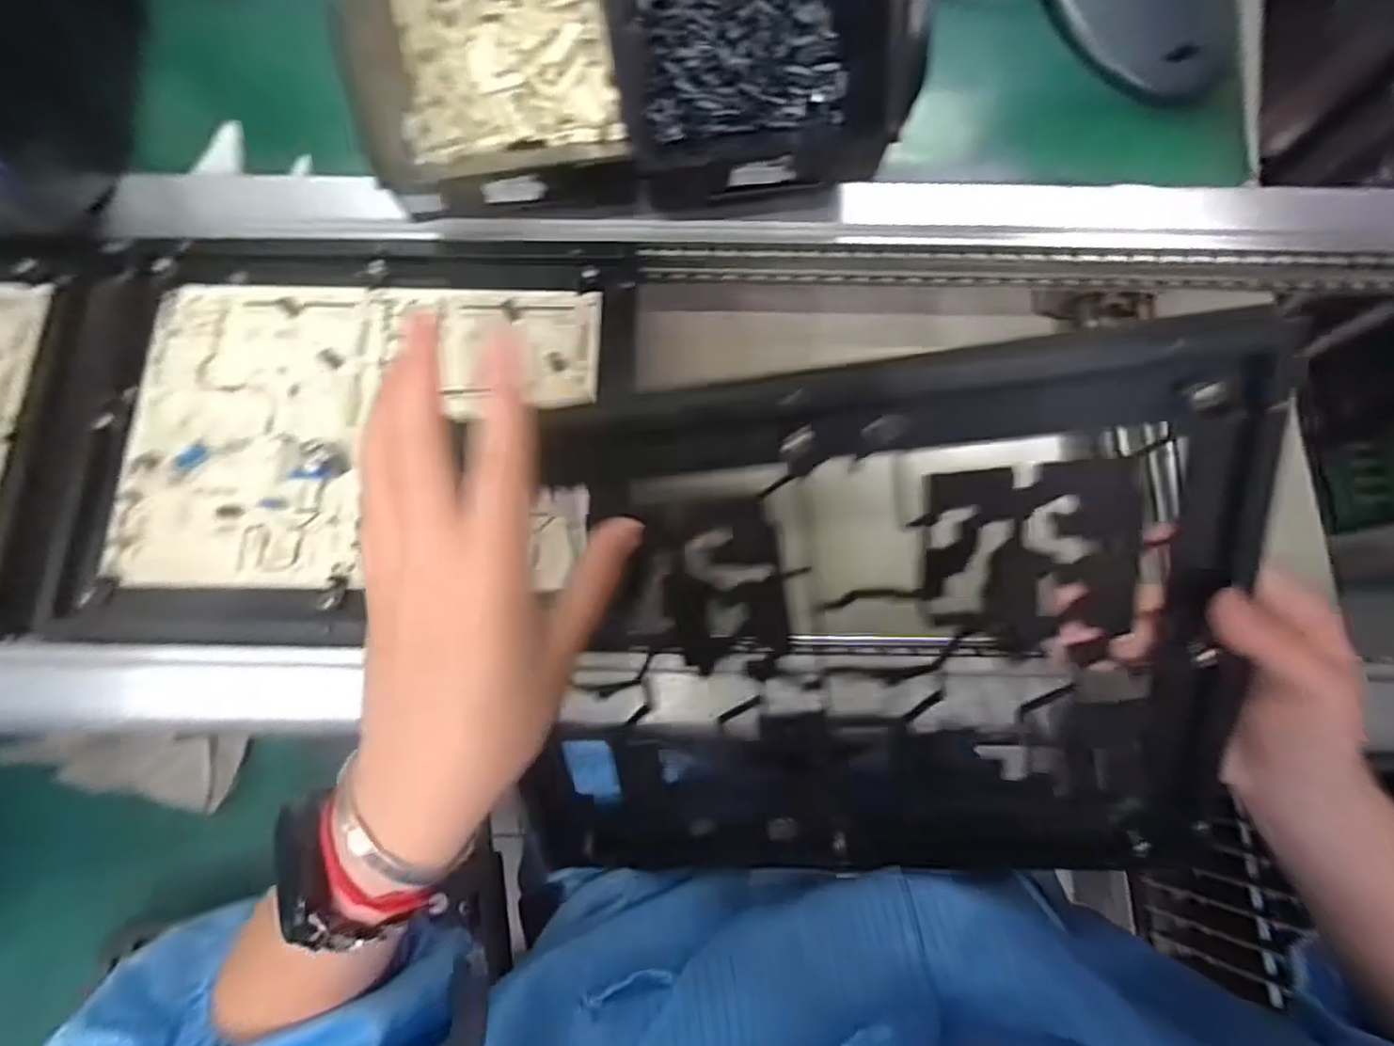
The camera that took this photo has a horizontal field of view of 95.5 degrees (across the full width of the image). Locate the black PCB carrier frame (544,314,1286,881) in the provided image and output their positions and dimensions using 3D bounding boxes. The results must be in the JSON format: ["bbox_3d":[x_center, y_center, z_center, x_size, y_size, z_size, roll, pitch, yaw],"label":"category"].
[{"bbox_3d":[0.063,0.063,0.295,0.323,0.030,0.260,-7,111,13],"label":"black PCB carrier frame"}]

